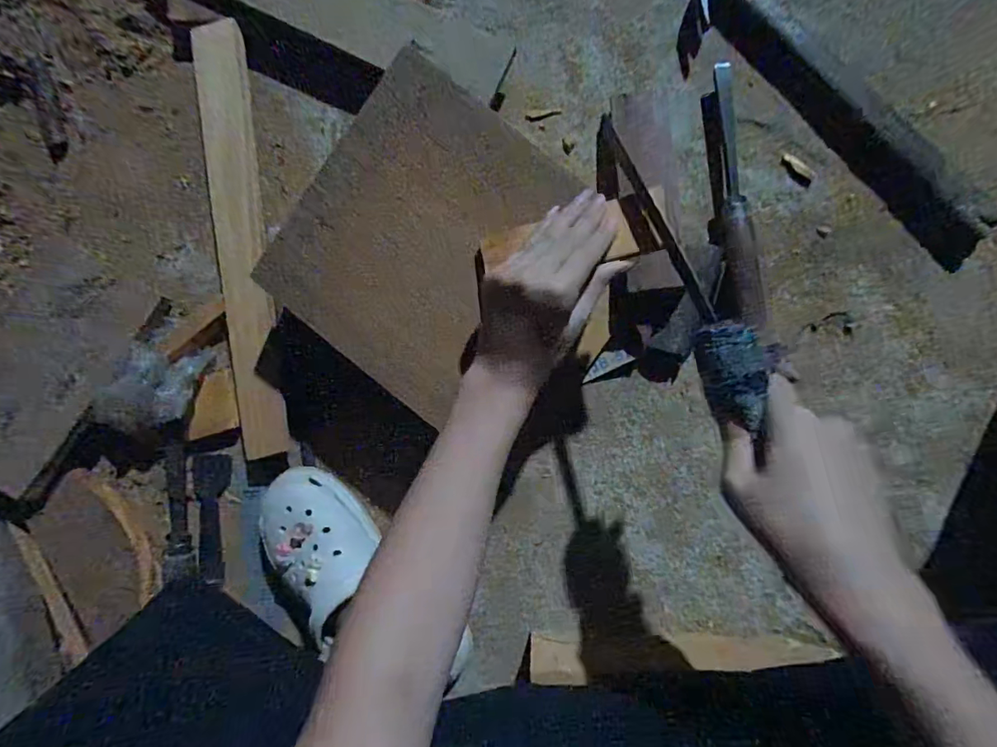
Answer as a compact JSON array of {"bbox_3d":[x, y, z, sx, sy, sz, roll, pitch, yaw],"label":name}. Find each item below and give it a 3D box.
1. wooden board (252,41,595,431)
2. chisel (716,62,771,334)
[{"bbox_3d":[-0.060,-0.109,0.395,0.176,0.016,0.222,36,91,-5],"label":"wooden board"},{"bbox_3d":[0.216,-0.159,0.459,0.029,0.020,0.234,-11,92,5],"label":"chisel"}]

